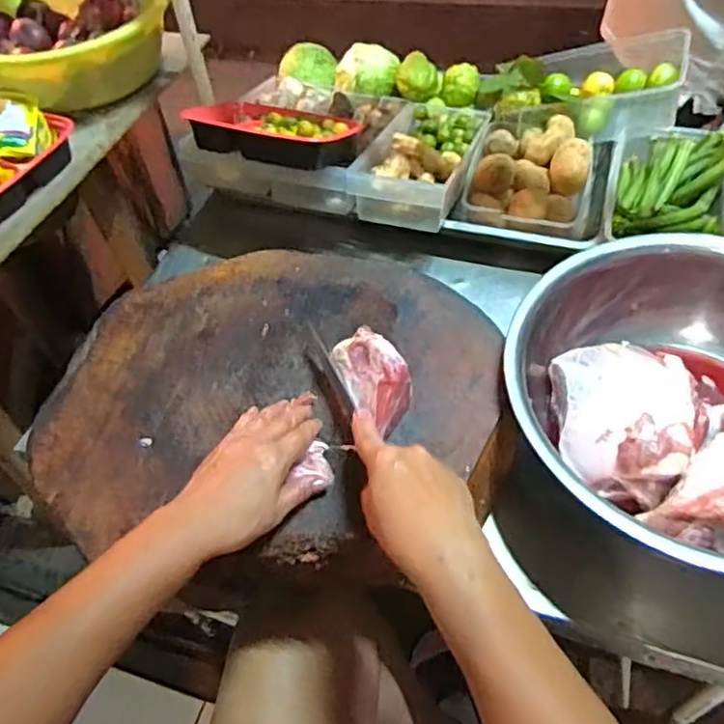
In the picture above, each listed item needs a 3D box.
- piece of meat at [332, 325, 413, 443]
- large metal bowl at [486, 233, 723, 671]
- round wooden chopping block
[{"bbox_3d":[0.011,0.012,0.590,0.050,0.052,0.089,-26,56,-14],"label":"piece of meat"},{"bbox_3d":[0.321,0.067,0.623,0.361,0.152,0.378,-2,53,3],"label":"large metal bowl"},{"bbox_3d":[-0.079,0.044,0.650,0.430,0.081,0.364,2,54,6],"label":"round wooden chopping block"}]

